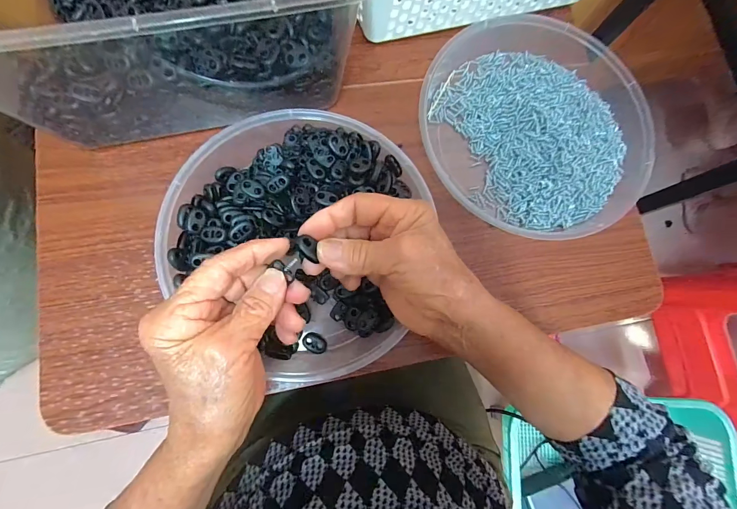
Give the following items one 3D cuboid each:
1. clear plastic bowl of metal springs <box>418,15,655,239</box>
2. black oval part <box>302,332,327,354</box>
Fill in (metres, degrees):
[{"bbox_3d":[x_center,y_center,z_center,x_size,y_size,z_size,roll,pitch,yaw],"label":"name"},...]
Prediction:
[{"bbox_3d":[0.169,-0.136,0.347,0.227,0.044,0.216,0,84,-3],"label":"clear plastic bowl of metal springs"},{"bbox_3d":[-0.047,0.078,0.299,0.022,0.009,0.015,30,84,0],"label":"black oval part"}]

